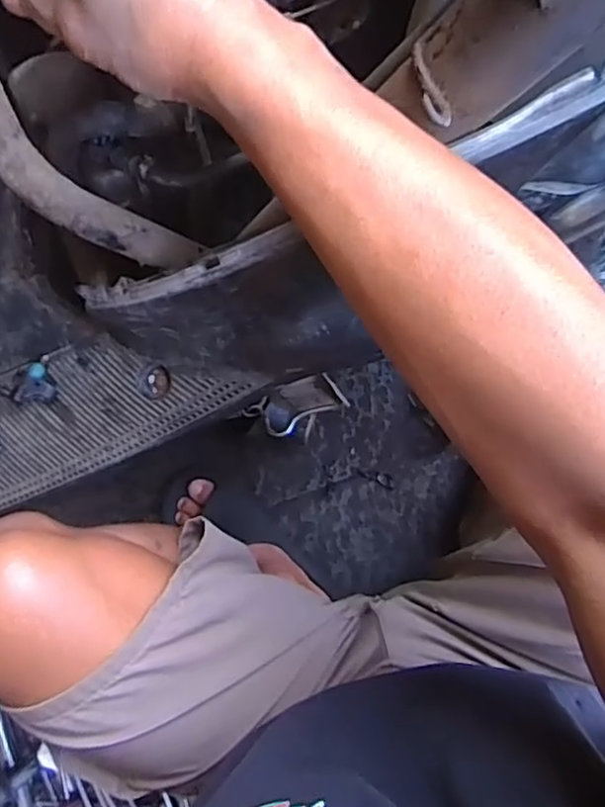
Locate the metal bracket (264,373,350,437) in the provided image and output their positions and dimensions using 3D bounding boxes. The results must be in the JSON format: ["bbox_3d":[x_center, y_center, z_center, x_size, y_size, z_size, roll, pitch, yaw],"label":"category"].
[{"bbox_3d":[-0.001,-0.001,0.567,0.074,0.019,0.040,-26,84,6],"label":"metal bracket"}]

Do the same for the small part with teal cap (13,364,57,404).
[{"bbox_3d":[-0.232,-0.017,0.553,0.026,0.025,0.035,7,89,9],"label":"small part with teal cap"}]

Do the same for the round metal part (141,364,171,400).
[{"bbox_3d":[-0.125,-0.018,0.534,0.028,0.012,0.027,0,88,8],"label":"round metal part"}]

